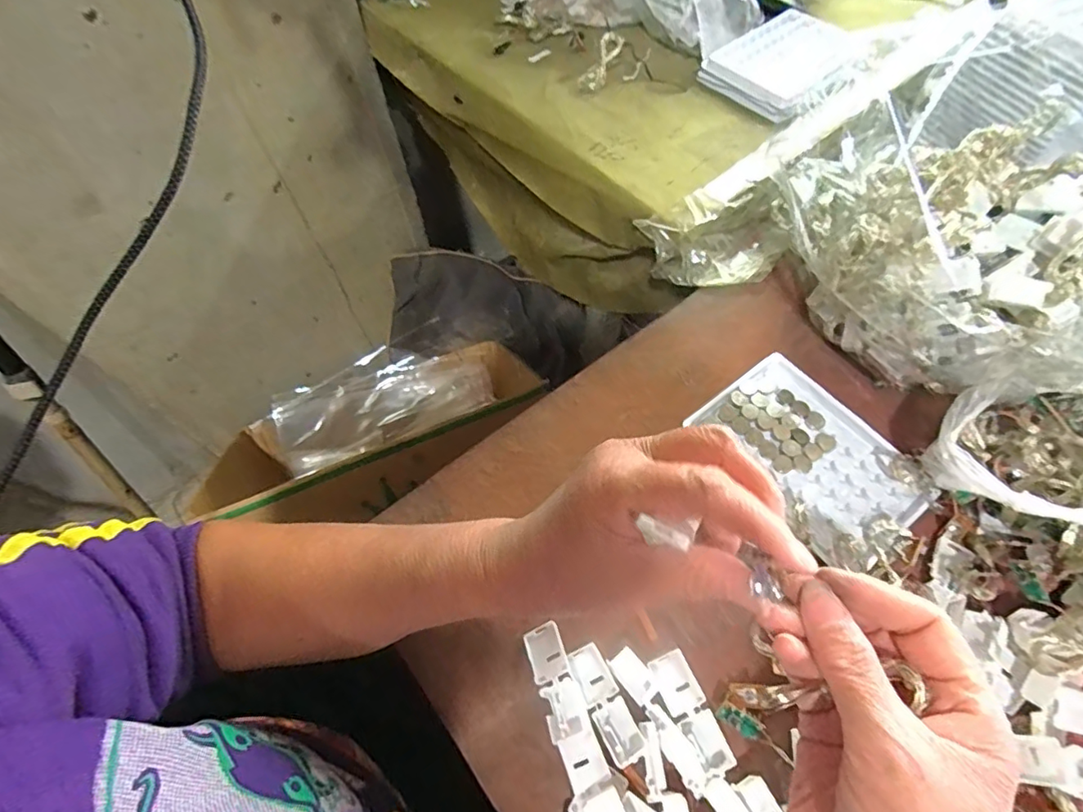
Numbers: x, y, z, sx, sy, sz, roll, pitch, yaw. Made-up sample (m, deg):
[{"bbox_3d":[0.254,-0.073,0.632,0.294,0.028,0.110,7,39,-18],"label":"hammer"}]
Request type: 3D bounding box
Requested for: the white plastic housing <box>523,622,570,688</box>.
[{"bbox_3d":[0.002,0.131,0.283,0.019,0.010,0.026,-17,61,-7],"label":"white plastic housing"}]

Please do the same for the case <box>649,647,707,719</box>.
[{"bbox_3d":[0.069,0.142,0.275,0.020,0.005,0.027,-22,62,-9],"label":"case"}]

